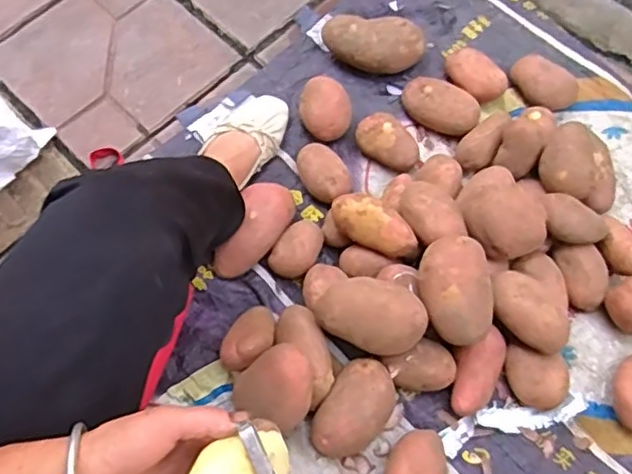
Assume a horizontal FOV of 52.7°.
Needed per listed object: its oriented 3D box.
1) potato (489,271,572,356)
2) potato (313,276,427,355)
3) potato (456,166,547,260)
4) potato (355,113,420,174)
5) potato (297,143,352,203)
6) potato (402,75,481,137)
[{"bbox_3d":[0.253,0.091,0.766,0.065,0.052,0.109,-38,74,-12],"label":"potato"},{"bbox_3d":[0.063,0.094,0.752,0.129,0.068,0.082,2,71,2],"label":"potato"},{"bbox_3d":[0.228,-0.037,0.790,0.095,0.057,0.123,-20,71,-6],"label":"potato"},{"bbox_3d":[0.101,-0.128,0.899,0.062,0.049,0.094,-42,75,-13],"label":"potato"},{"bbox_3d":[0.009,-0.088,0.884,0.062,0.043,0.090,-32,73,-10],"label":"potato"},{"bbox_3d":[0.179,-0.186,0.922,0.114,0.049,0.071,25,73,9],"label":"potato"}]

